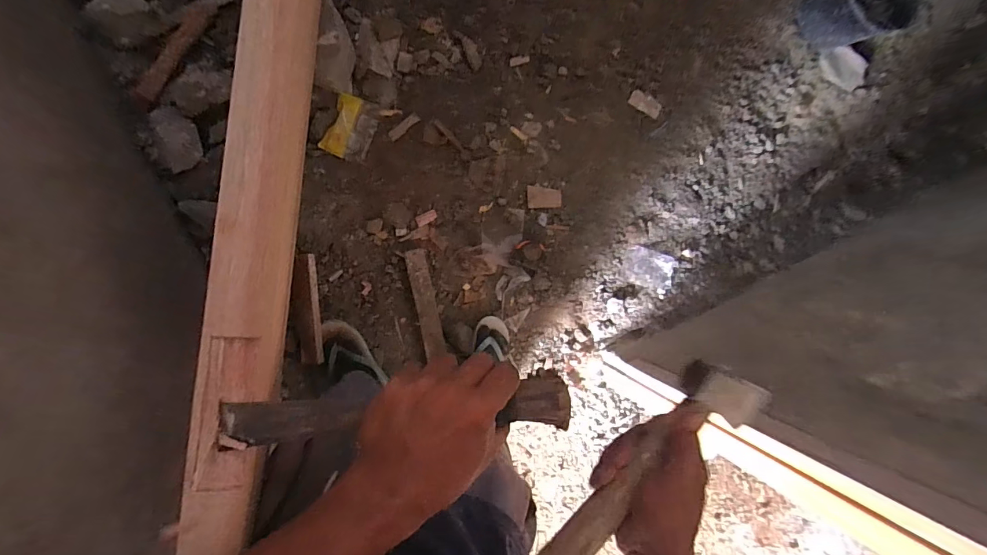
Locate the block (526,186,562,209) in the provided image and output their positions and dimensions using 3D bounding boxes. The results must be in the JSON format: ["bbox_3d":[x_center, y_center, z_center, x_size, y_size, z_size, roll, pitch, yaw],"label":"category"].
[{"bbox_3d":[0.144,-0.227,1.232,0.095,0.011,0.061,-4,94,-7],"label":"block"}]

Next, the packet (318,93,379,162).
[{"bbox_3d":[-0.361,-0.379,1.115,0.105,0.029,0.155,22,91,-8],"label":"packet"}]

